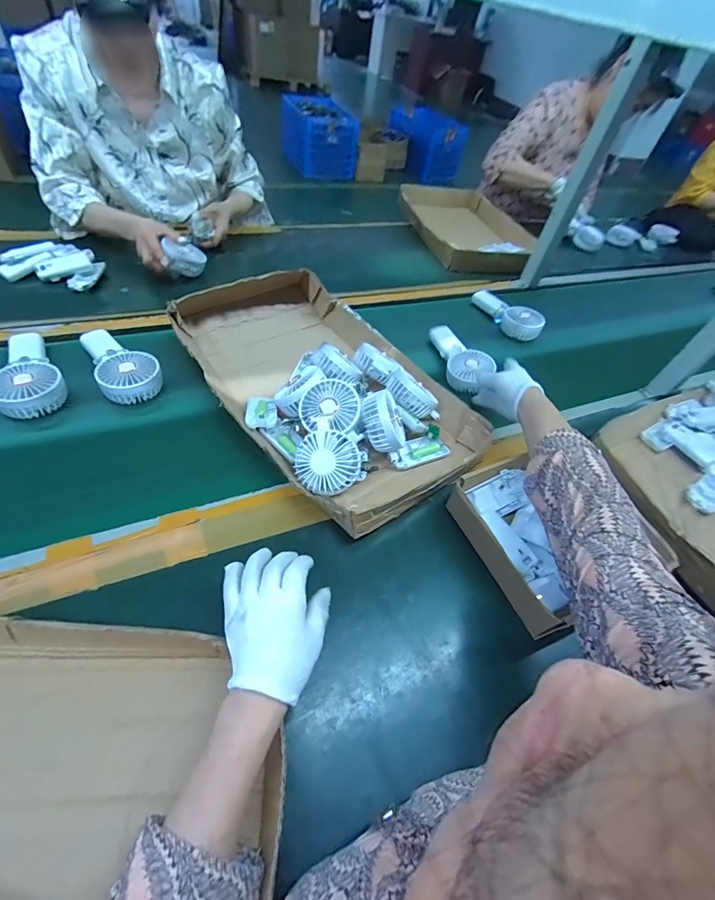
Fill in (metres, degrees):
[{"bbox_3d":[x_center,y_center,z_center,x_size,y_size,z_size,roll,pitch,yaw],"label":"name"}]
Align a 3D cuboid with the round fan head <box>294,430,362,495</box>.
[{"bbox_3d":[-0.040,0.016,0.530,0.086,0.038,0.082,-38,89,-1],"label":"round fan head"}]

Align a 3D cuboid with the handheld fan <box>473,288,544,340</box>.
[{"bbox_3d":[0.350,-0.322,0.924,0.070,0.047,0.190,-25,57,-23],"label":"handheld fan"}]

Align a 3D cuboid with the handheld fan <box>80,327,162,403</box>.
[{"bbox_3d":[-0.387,-0.146,0.651,0.086,0.057,0.183,-26,57,-23],"label":"handheld fan"}]

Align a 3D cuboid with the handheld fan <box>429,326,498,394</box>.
[{"bbox_3d":[0.198,-0.181,0.766,0.085,0.048,0.186,-9,50,-12],"label":"handheld fan"}]

